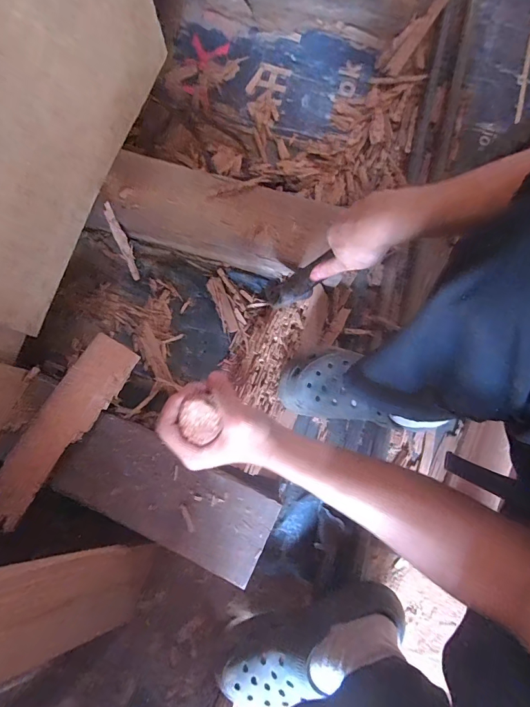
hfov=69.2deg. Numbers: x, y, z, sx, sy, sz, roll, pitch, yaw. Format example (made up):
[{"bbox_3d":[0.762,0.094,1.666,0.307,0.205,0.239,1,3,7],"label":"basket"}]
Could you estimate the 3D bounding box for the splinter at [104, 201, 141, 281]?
[{"bbox_3d":[-0.223,-0.174,0.601,0.018,0.013,0.119,-19,120,-5],"label":"splinter"}]

